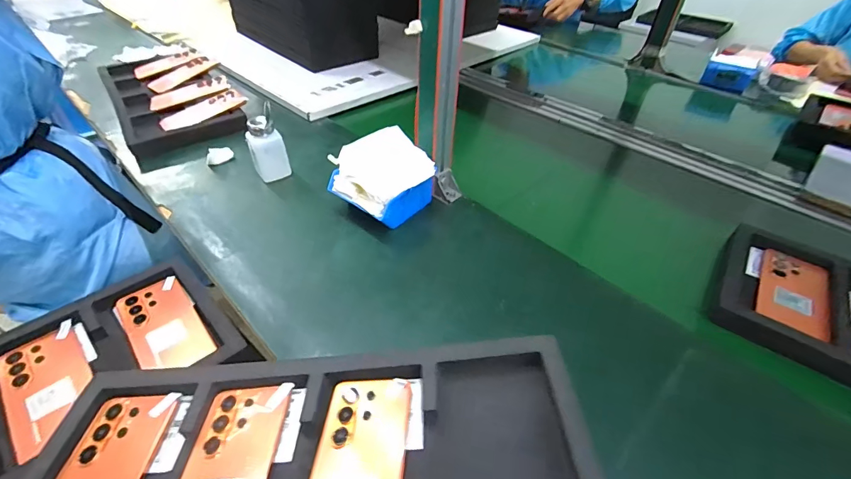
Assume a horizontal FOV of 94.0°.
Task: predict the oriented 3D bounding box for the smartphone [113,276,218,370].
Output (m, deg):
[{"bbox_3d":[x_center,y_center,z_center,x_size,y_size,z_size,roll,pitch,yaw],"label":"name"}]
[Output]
[{"bbox_3d":[-0.338,0.110,0.513,0.080,0.010,0.161,-31,52,-32],"label":"smartphone"}]

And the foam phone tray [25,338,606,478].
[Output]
[{"bbox_3d":[-0.111,0.204,0.313,0.481,0.045,0.262,-5,42,4],"label":"foam phone tray"}]

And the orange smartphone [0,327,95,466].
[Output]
[{"bbox_3d":[-0.426,0.165,0.449,0.157,0.016,0.079,33,50,29],"label":"orange smartphone"}]

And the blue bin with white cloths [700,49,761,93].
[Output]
[{"bbox_3d":[0.940,-0.521,1.228,0.128,0.068,0.166,28,47,25],"label":"blue bin with white cloths"}]

